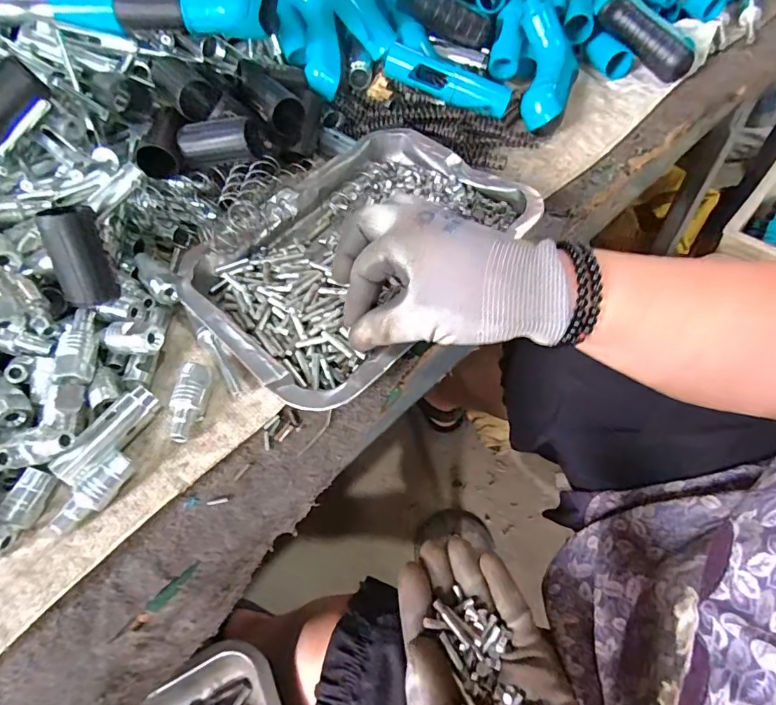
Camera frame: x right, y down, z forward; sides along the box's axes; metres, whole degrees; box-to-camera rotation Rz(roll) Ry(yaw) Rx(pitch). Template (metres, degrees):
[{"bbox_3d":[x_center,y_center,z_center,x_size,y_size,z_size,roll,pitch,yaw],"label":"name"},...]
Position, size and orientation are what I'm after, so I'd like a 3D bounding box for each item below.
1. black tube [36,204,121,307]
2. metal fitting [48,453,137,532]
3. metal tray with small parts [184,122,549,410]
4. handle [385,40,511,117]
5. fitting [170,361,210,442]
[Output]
[{"bbox_3d":[-0.205,-0.064,0.317,0.028,0.064,0.024,-6,24,1],"label":"black tube"},{"bbox_3d":[-0.177,0.085,0.285,0.018,0.014,0.052,29,63,22],"label":"metal fitting"},{"bbox_3d":[-0.027,-0.086,0.374,0.195,0.033,0.249,36,66,25],"label":"metal tray with small parts"},{"bbox_3d":[0.056,-0.256,0.450,0.121,0.029,0.023,21,59,-2],"label":"handle"},{"bbox_3d":[-0.132,0.033,0.314,0.017,0.018,0.051,-1,56,5],"label":"fitting"}]

